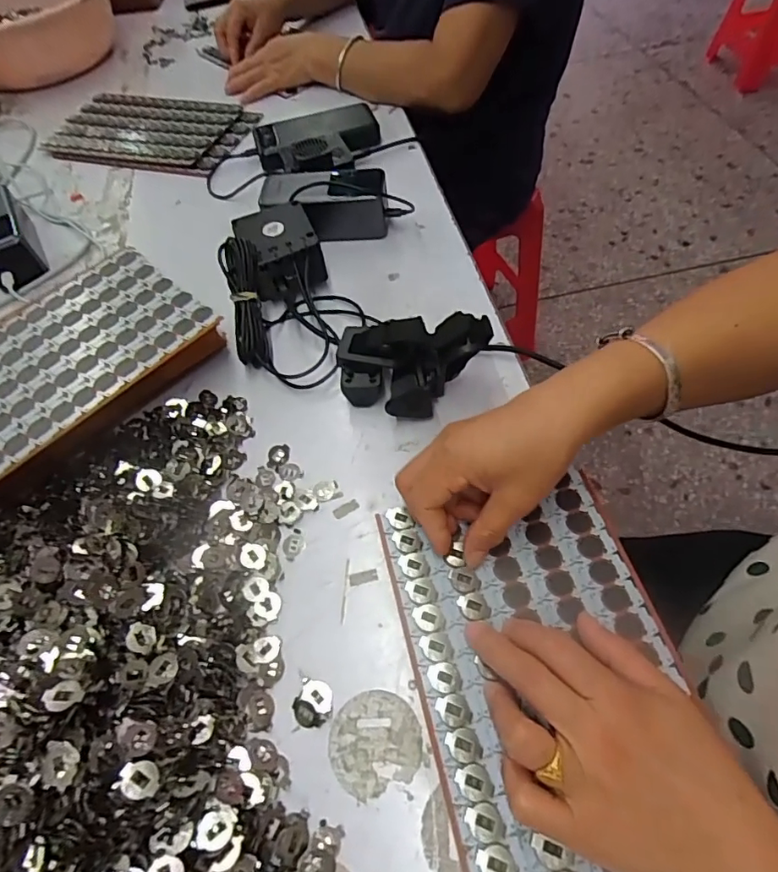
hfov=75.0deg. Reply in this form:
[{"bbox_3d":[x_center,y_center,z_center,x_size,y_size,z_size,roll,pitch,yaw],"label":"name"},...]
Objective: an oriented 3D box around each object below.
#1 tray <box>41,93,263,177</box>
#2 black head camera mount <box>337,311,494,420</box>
[{"bbox_3d":[-0.346,-0.439,0.729,0.304,0.015,0.169,15,60,14],"label":"tray"},{"bbox_3d":[0.016,-0.051,0.404,0.114,0.071,0.058,6,58,9],"label":"black head camera mount"}]

